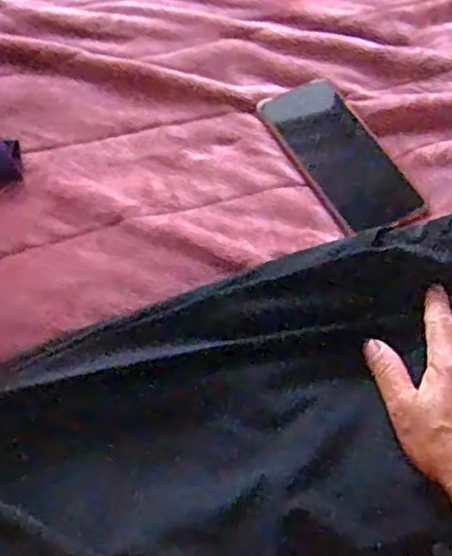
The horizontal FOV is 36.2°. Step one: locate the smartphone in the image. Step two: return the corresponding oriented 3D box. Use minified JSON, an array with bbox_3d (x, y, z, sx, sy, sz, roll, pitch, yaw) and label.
[{"bbox_3d":[0.100,-0.108,0.609,0.072,0.009,0.172,-25,64,-16],"label":"smartphone"}]

